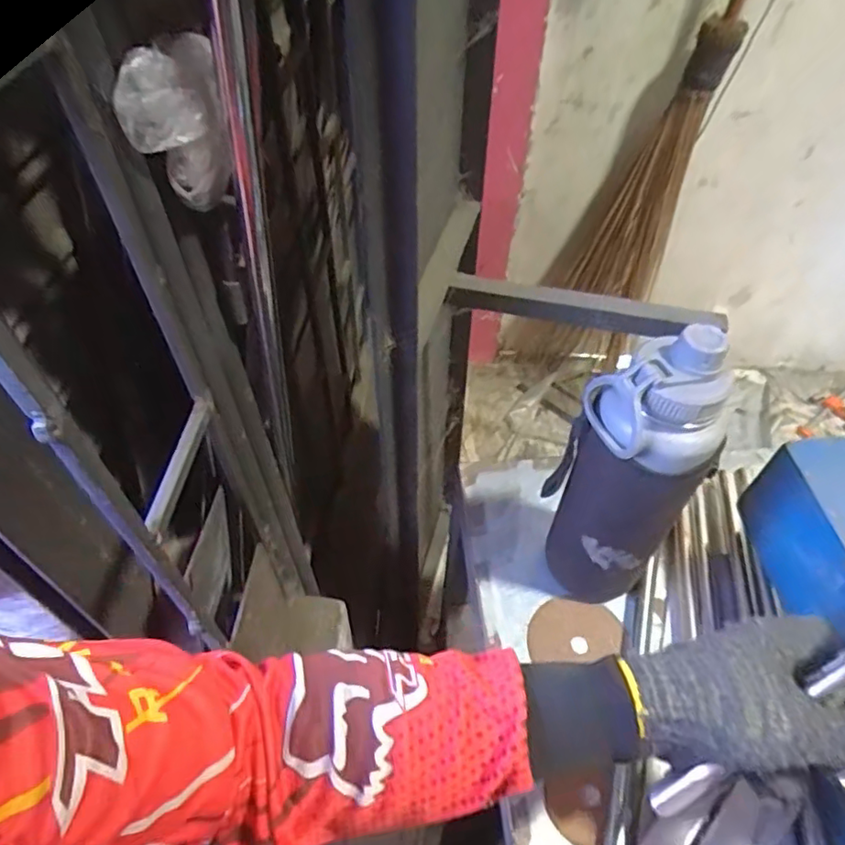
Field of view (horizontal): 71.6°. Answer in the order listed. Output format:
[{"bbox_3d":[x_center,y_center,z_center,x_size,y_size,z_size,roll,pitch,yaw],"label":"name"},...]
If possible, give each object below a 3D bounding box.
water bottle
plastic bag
[{"bbox_3d":[0.162,0.053,0.486,0.105,0.294,0.073,28,55,20],"label":"water bottle"},{"bbox_3d":[-0.136,-0.162,0.329,0.051,0.090,0.035,-15,52,-14],"label":"plastic bag"}]

